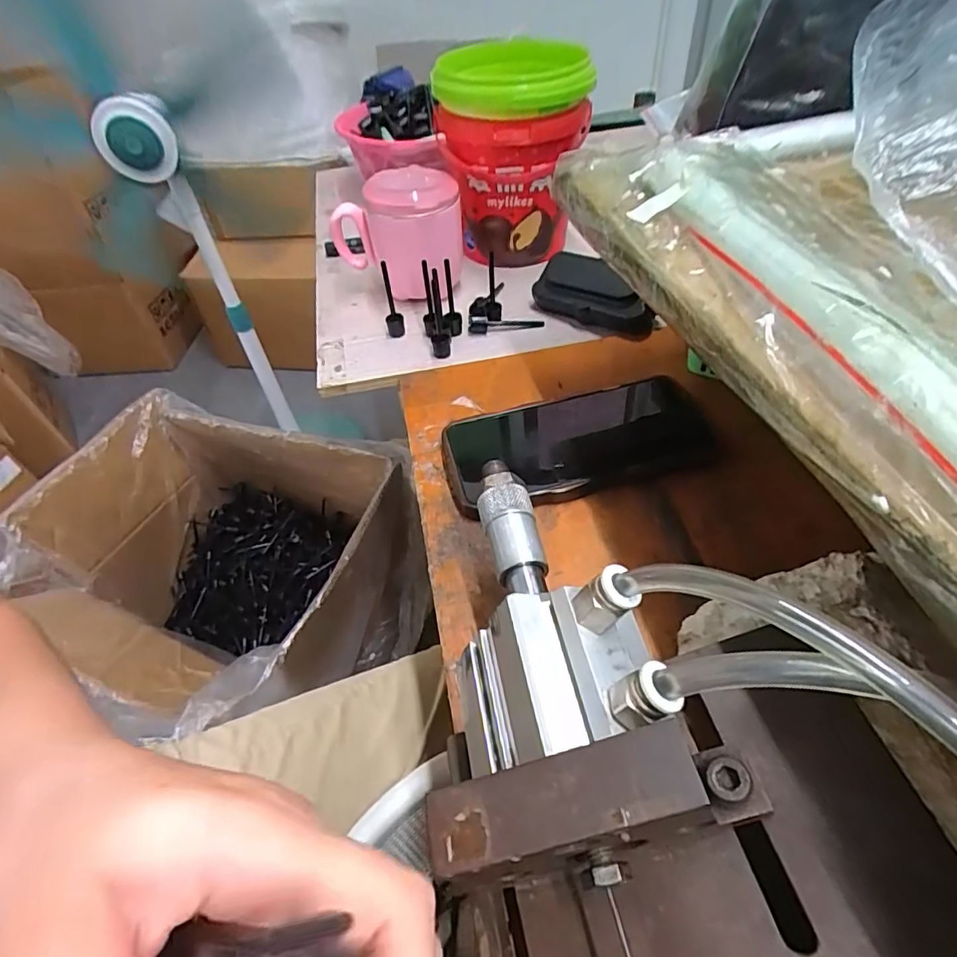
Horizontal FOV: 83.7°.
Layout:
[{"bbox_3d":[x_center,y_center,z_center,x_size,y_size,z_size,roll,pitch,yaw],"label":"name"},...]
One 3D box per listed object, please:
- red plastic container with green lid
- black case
[{"bbox_3d":[0.031,-0.298,0.495,0.126,0.153,0.125,-2,49,3],"label":"red plastic container with green lid"},{"bbox_3d":[0.092,-0.149,0.434,0.030,0.039,0.103,-37,56,-25],"label":"black case"}]

